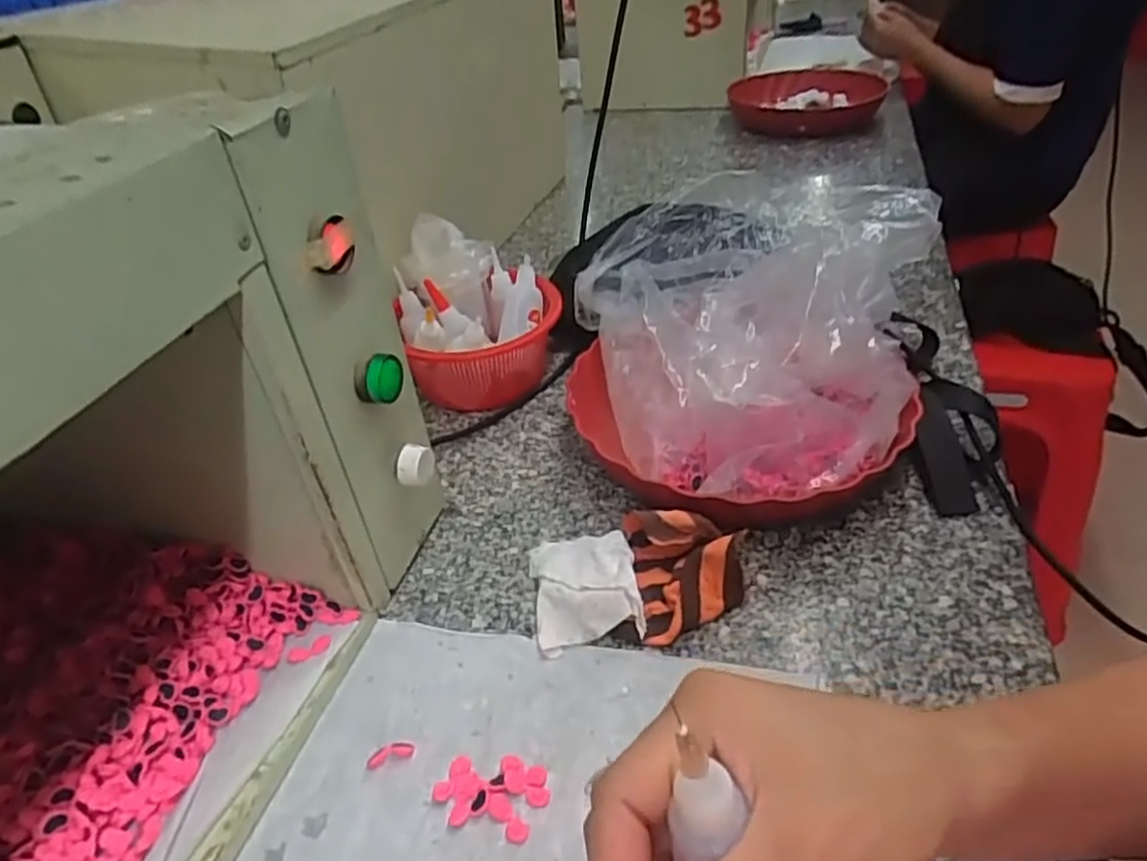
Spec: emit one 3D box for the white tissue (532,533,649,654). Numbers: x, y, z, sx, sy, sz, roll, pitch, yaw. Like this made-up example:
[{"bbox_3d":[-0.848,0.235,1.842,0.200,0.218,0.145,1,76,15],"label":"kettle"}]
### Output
[{"bbox_3d":[0.006,0.091,0.449,0.062,0.028,0.083,-7,37,-3],"label":"white tissue"}]

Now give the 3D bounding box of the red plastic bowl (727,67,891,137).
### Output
[{"bbox_3d":[0.361,-0.519,1.167,0.201,0.078,0.201,-5,37,3],"label":"red plastic bowl"}]

